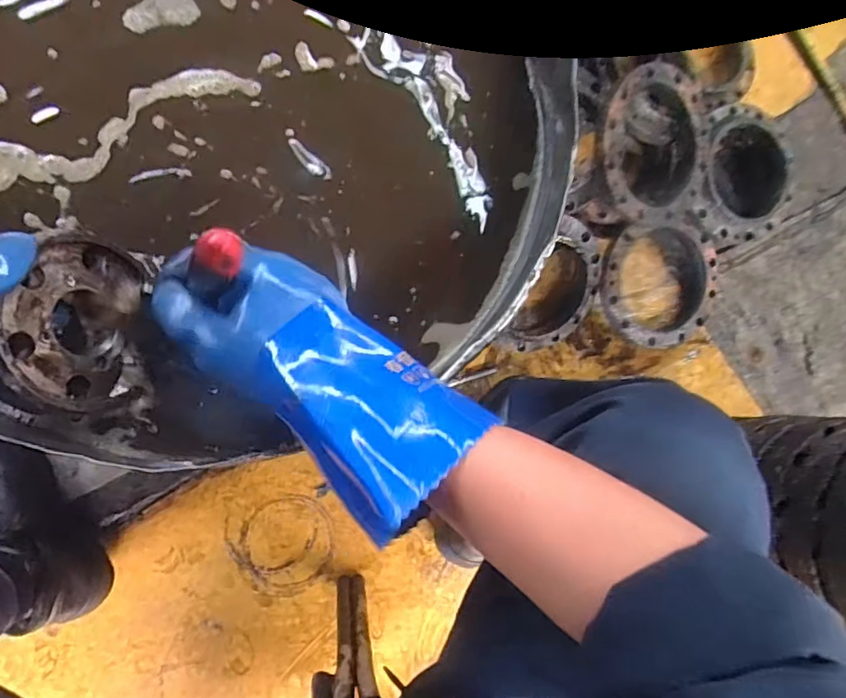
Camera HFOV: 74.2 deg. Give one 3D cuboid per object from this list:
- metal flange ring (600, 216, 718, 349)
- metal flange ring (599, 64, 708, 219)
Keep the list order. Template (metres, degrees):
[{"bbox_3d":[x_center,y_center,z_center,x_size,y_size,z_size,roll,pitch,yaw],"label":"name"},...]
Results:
[{"bbox_3d":[0.369,-0.098,0.858,0.196,0.040,0.205,-2,98,-16],"label":"metal flange ring"},{"bbox_3d":[0.320,-0.283,0.778,0.205,0.028,0.205,-10,103,-29],"label":"metal flange ring"}]

